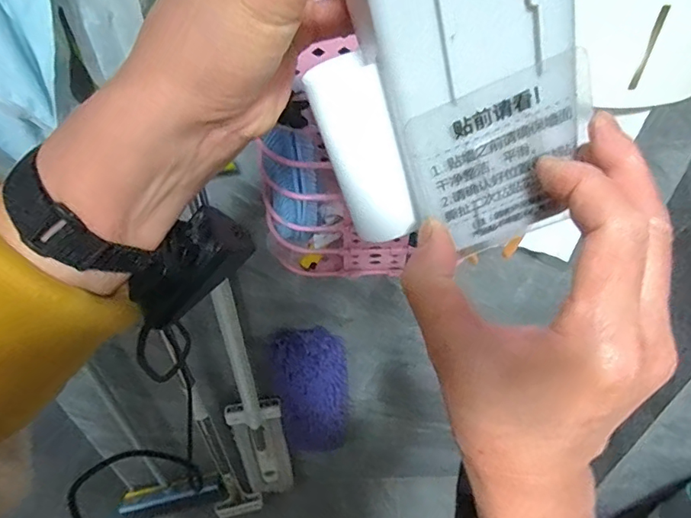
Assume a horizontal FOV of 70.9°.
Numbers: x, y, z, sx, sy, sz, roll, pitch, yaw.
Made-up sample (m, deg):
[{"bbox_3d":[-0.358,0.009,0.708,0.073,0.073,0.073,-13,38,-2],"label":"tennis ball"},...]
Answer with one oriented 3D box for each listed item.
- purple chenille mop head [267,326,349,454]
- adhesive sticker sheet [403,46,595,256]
[{"bbox_3d":[-0.069,0.305,1.056,0.166,0.419,0.058,0,45,2],"label":"purple chenille mop head"},{"bbox_3d":[0.062,-0.037,0.192,0.071,0.066,0.006,-22,34,3],"label":"adhesive sticker sheet"}]

